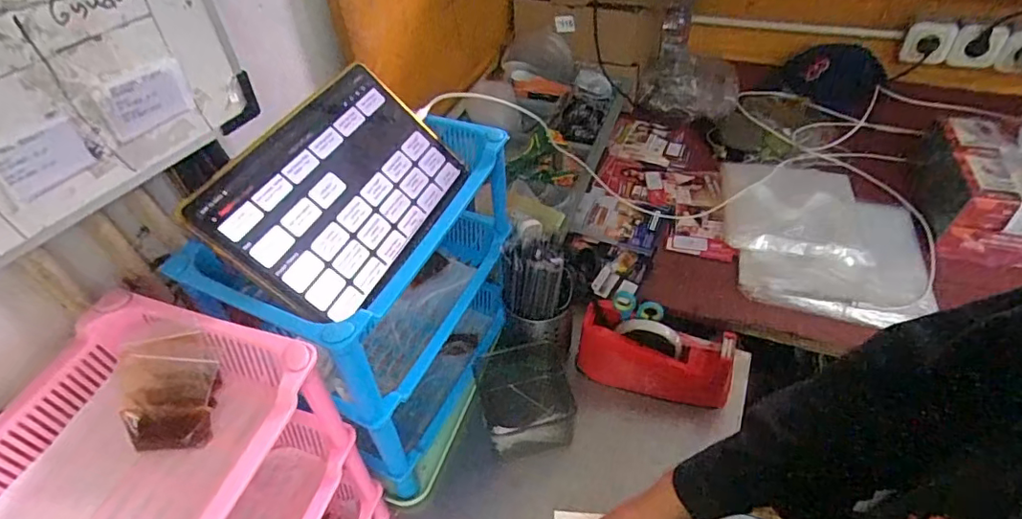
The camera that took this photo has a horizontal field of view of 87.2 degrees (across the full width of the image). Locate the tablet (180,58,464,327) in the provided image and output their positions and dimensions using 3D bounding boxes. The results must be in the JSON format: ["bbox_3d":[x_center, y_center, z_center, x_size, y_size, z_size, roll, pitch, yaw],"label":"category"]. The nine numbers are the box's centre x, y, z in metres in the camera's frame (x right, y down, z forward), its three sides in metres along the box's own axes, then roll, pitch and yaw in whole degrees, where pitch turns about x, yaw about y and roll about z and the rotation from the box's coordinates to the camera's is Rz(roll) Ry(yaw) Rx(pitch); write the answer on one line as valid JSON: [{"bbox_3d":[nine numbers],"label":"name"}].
[{"bbox_3d":[-0.158,-0.070,0.517,0.016,0.165,0.251,-28,25,45],"label":"tablet"}]

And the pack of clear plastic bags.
[{"bbox_3d":[0.488,-0.048,0.857,0.280,0.024,0.324,12,48,16],"label":"pack of clear plastic bags"}]

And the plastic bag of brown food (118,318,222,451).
[{"bbox_3d":[-0.261,0.098,0.411,0.066,0.015,0.091,-11,78,-10],"label":"plastic bag of brown food"}]

